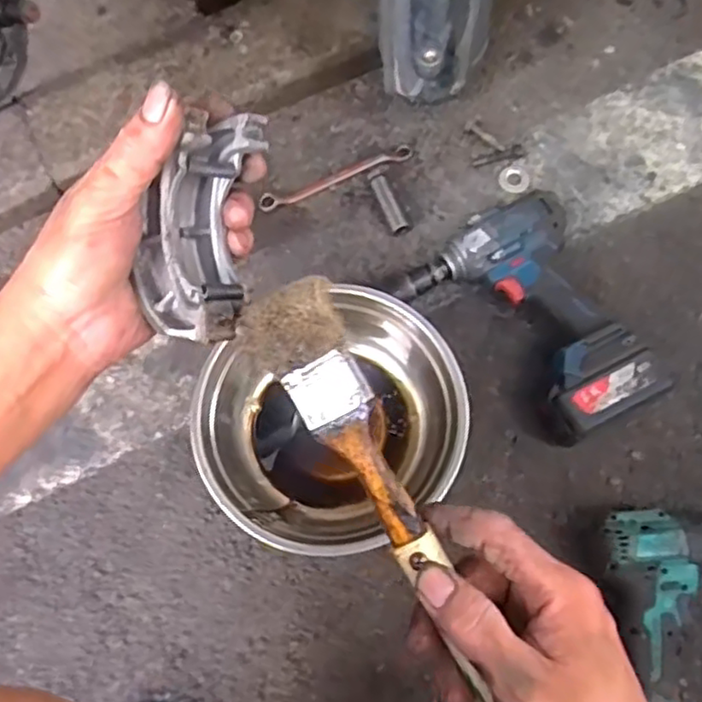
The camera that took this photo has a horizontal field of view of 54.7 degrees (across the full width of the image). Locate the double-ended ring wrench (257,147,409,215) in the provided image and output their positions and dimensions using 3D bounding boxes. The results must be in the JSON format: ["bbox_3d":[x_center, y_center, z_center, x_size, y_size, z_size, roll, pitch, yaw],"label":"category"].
[{"bbox_3d":[-0.016,-0.202,0.785,0.188,0.011,0.021,-23,72,-5],"label":"double-ended ring wrench"}]

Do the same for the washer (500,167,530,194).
[{"bbox_3d":[0.189,-0.197,0.782,0.034,0.004,0.031,-1,85,7],"label":"washer"}]

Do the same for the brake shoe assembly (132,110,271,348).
[{"bbox_3d":[-0.075,-0.059,0.334,0.054,0.048,0.106,6,87,4],"label":"brake shoe assembly"}]

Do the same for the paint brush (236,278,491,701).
[{"bbox_3d":[0.030,0.097,0.316,0.043,0.014,0.281,-28,89,-7],"label":"paint brush"}]

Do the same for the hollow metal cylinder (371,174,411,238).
[{"bbox_3d":[0.044,-0.167,0.772,0.022,0.021,0.078,-21,72,-5],"label":"hollow metal cylinder"}]

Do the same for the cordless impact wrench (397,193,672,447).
[{"bbox_3d":[0.183,-0.025,0.691,0.173,0.071,0.243,-27,73,-7],"label":"cordless impact wrench"}]

